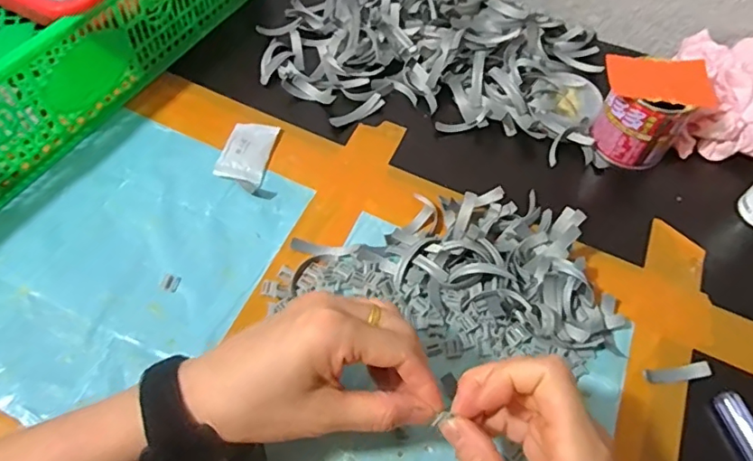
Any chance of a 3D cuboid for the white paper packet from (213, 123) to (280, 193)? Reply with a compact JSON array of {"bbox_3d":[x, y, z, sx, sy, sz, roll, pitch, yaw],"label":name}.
[{"bbox_3d":[-0.111,-0.067,0.464,0.039,0.009,0.074,11,57,5],"label":"white paper packet"}]

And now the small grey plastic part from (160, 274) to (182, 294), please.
[{"bbox_3d":[-0.152,0.038,0.396,0.013,0.004,0.013,11,57,5],"label":"small grey plastic part"}]

